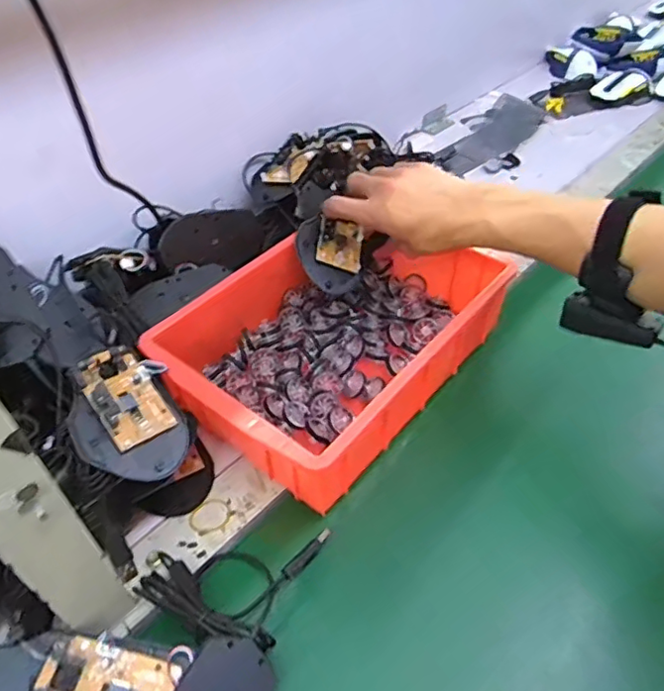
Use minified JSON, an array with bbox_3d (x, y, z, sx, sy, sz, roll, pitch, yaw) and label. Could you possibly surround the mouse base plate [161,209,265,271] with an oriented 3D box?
[{"bbox_3d":[-0.119,-0.107,0.589,0.107,0.057,0.008,-13,18,-30],"label":"mouse base plate"}]

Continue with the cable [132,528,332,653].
[{"bbox_3d":[-0.066,0.171,0.399,0.131,0.030,0.075,-5,45,-5],"label":"cable"}]

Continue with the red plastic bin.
[{"bbox_3d":[-0.004,-0.016,0.525,0.213,0.077,0.282,31,53,27],"label":"red plastic bin"}]

